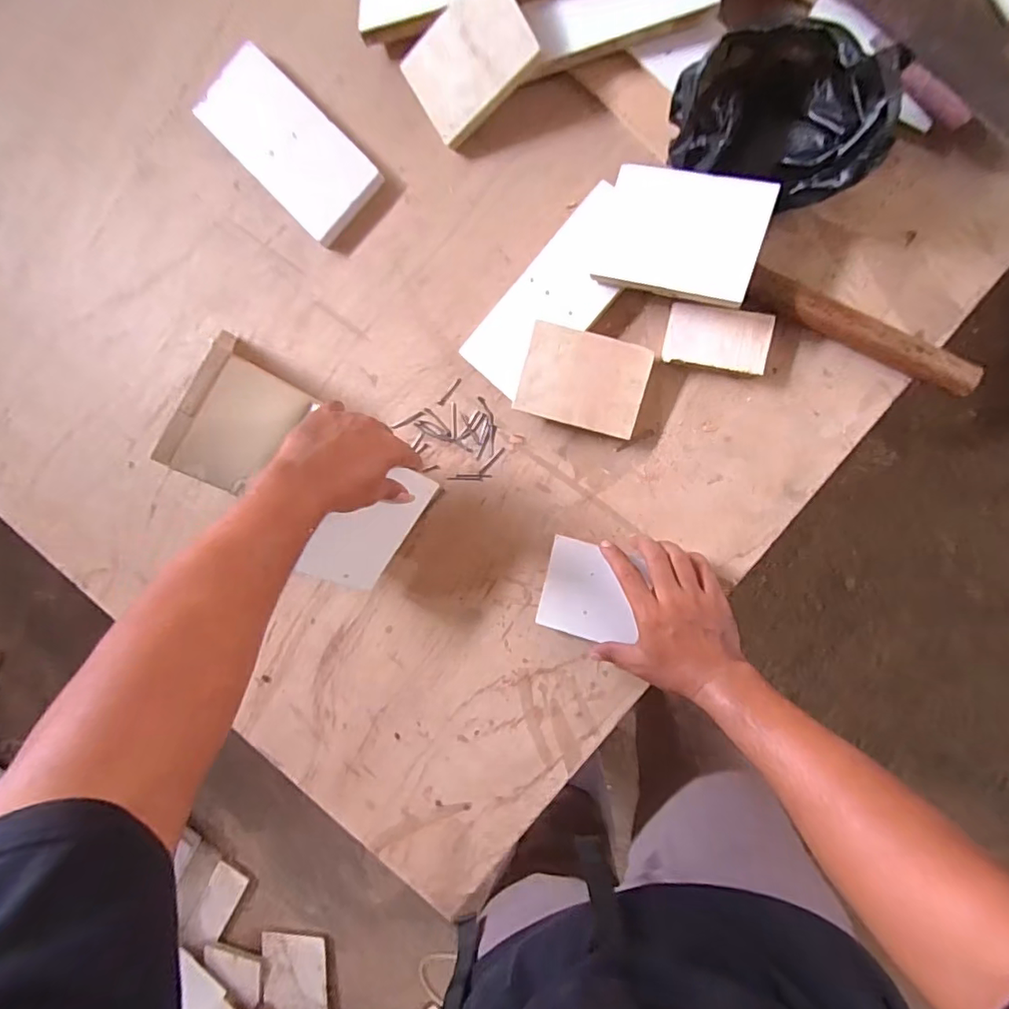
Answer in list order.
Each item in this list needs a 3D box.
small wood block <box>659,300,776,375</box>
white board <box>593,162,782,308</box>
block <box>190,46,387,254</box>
[{"bbox_3d":[0.216,-0.168,0.545,0.098,0.020,0.061,10,94,6],"label":"small wood block"},{"bbox_3d":[0.172,-0.263,0.522,0.150,0.009,0.112,20,100,18],"label":"white board"},{"bbox_3d":[-0.241,-0.403,0.607,0.102,0.026,0.212,-44,87,7],"label":"block"}]

